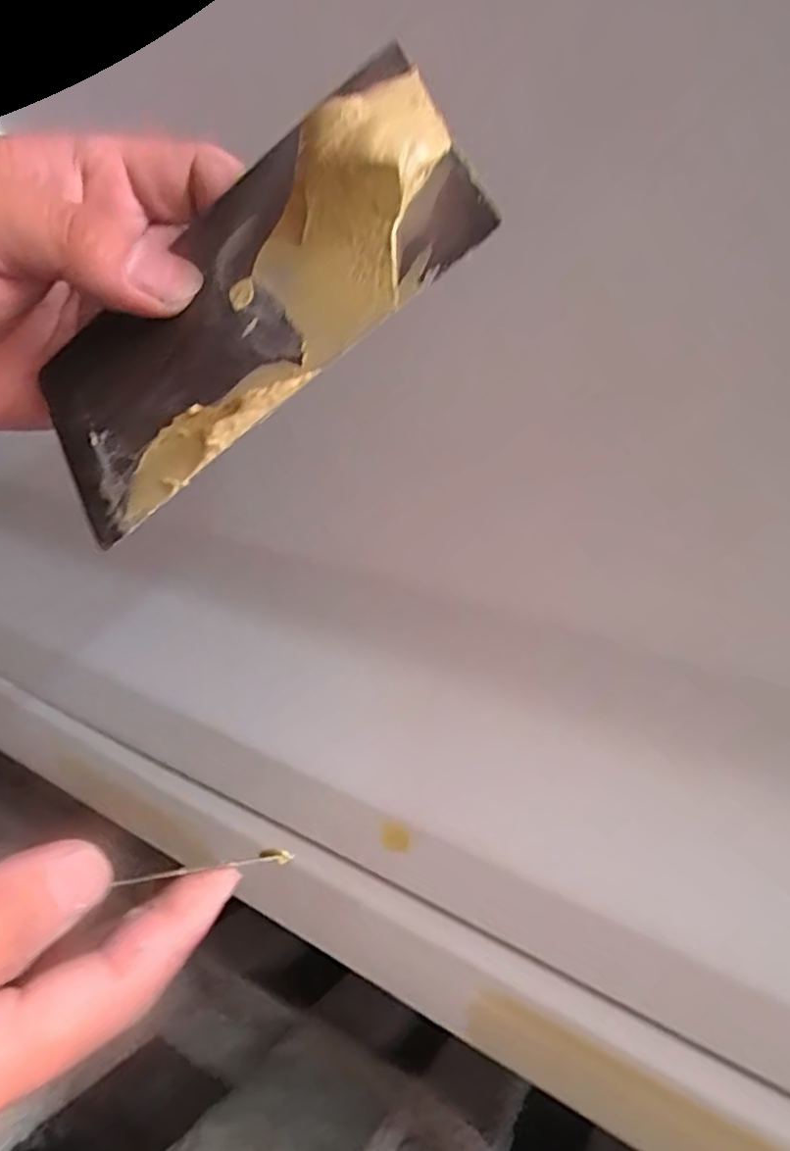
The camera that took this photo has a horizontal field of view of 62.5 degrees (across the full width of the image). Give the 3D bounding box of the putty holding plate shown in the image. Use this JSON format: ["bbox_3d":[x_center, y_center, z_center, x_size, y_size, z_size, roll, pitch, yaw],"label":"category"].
[{"bbox_3d":[-0.042,-0.073,0.167,0.130,0.067,0.017,-37,-22,11],"label":"putty holding plate"}]

